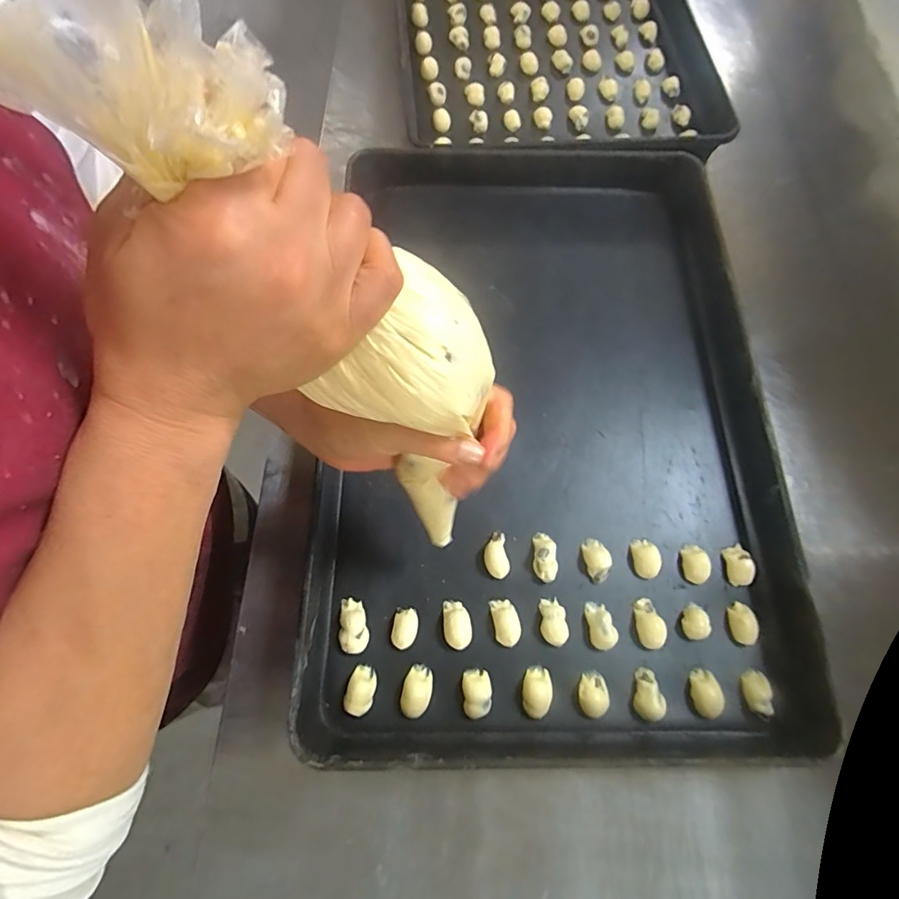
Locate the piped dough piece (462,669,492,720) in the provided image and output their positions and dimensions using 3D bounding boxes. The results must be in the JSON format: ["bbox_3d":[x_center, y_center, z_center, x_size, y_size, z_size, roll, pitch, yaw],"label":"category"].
[{"bbox_3d":[0.021,0.190,0.381,0.022,0.013,0.034,0,68,-1],"label":"piped dough piece"}]

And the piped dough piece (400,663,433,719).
[{"bbox_3d":[-0.025,0.188,0.380,0.023,0.014,0.037,9,68,2],"label":"piped dough piece"}]

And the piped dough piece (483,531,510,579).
[{"bbox_3d":[0.040,0.091,0.420,0.020,0.009,0.038,-5,68,-3],"label":"piped dough piece"}]

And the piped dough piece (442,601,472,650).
[{"bbox_3d":[0.007,0.143,0.400,0.023,0.012,0.038,-8,68,-4],"label":"piped dough piece"}]

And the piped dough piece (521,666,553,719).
[{"bbox_3d":[0.068,0.189,0.382,0.022,0.014,0.035,10,68,3],"label":"piped dough piece"}]

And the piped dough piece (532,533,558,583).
[{"bbox_3d":[0.082,0.092,0.421,0.020,0.016,0.042,2,68,0],"label":"piped dough piece"}]

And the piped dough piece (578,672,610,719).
[{"bbox_3d":[0.112,0.194,0.385,0.024,0.010,0.030,-2,68,-2],"label":"piped dough piece"}]

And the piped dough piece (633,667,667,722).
[{"bbox_3d":[0.157,0.192,0.384,0.021,0.014,0.036,13,68,4],"label":"piped dough piece"}]

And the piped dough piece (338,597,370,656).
[{"bbox_3d":[-0.078,0.142,0.394,0.022,0.011,0.042,-12,69,-6],"label":"piped dough piece"}]

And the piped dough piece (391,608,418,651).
[{"bbox_3d":[-0.036,0.146,0.399,0.021,0.008,0.031,7,68,2],"label":"piped dough piece"}]

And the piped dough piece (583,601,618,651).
[{"bbox_3d":[0.124,0.145,0.404,0.021,0.014,0.037,-9,68,-5],"label":"piped dough piece"}]

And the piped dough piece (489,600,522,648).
[{"bbox_3d":[0.047,0.142,0.403,0.021,0.012,0.037,-8,68,-4],"label":"piped dough piece"}]

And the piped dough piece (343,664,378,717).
[{"bbox_3d":[-0.069,0.186,0.378,0.021,0.010,0.034,10,68,3],"label":"piped dough piece"}]

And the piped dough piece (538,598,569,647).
[{"bbox_3d":[0.086,0.142,0.404,0.022,0.013,0.036,2,68,0],"label":"piped dough piece"}]

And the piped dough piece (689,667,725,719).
[{"bbox_3d":[0.203,0.193,0.387,0.022,0.012,0.034,-10,69,-5],"label":"piped dough piece"}]

